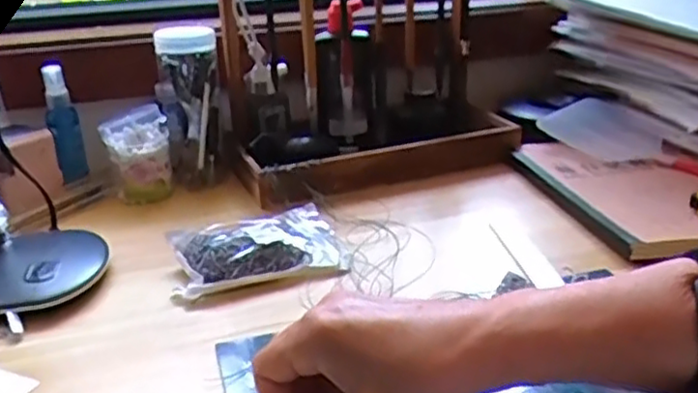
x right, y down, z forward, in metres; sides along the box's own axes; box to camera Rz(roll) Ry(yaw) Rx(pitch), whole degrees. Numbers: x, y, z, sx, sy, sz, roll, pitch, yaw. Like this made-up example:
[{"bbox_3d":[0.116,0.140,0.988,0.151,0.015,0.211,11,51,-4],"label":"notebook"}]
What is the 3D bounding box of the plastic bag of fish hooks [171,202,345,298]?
[{"bbox_3d":[-0.075,0.039,0.567,0.139,0.032,0.099,-11,25,-20],"label":"plastic bag of fish hooks"}]

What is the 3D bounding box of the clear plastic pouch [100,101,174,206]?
[{"bbox_3d":[-0.209,-0.039,0.693,0.062,0.088,0.054,-10,23,-16],"label":"clear plastic pouch"}]

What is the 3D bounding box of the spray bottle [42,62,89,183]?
[{"bbox_3d":[-0.293,-0.069,0.713,0.029,0.130,0.025,-12,23,-21],"label":"spray bottle"}]

